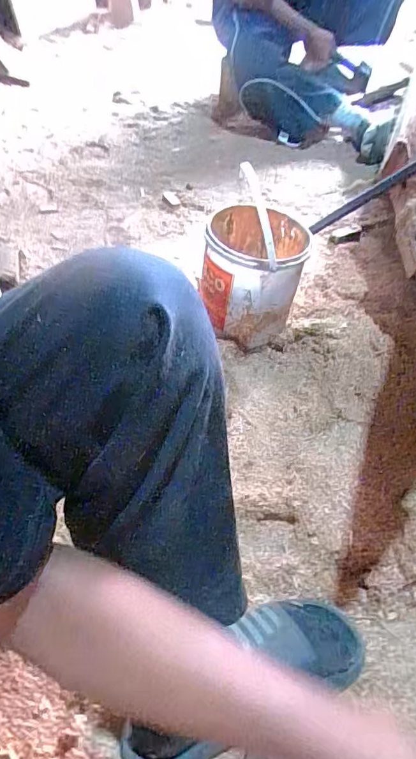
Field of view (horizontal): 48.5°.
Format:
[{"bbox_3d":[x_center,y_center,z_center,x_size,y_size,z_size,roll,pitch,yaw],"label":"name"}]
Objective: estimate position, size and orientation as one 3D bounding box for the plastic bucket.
[{"bbox_3d":[0.081,-0.186,0.839,0.172,0.196,0.185,9,52,6],"label":"plastic bucket"}]

